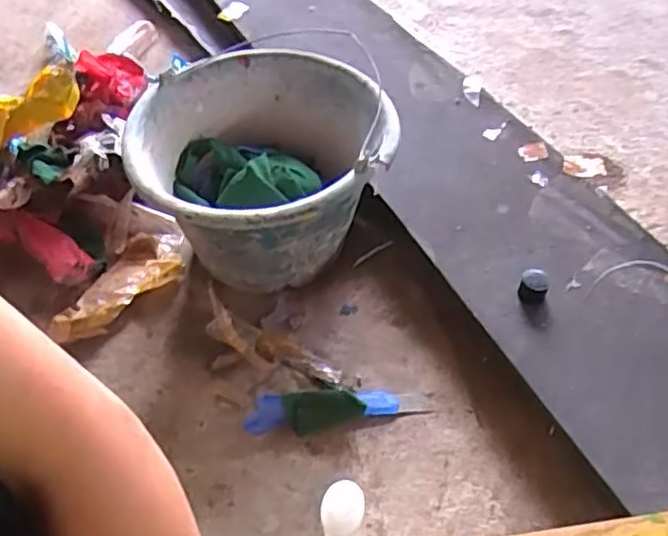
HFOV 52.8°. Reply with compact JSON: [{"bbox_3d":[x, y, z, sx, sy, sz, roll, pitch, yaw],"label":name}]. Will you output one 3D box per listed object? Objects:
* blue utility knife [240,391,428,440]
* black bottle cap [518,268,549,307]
[{"bbox_3d":[0.004,0.122,0.585,0.159,0.032,0.036,-1,49,1],"label":"blue utility knife"},{"bbox_3d":[0.181,0.016,0.608,0.025,0.024,0.031,17,53,17],"label":"black bottle cap"}]

